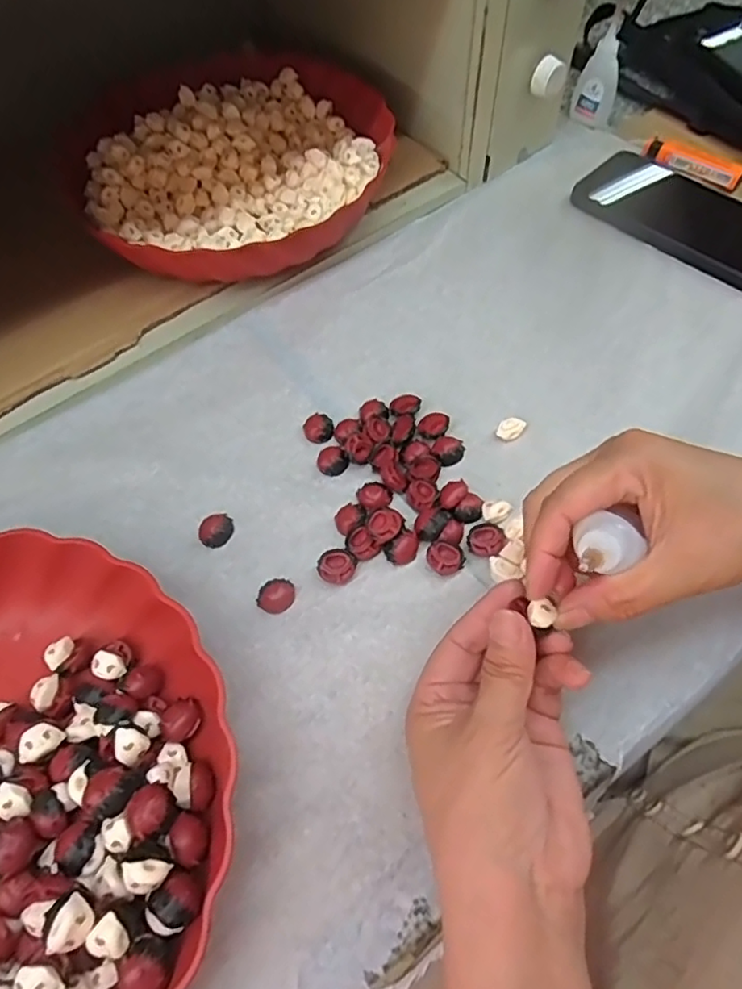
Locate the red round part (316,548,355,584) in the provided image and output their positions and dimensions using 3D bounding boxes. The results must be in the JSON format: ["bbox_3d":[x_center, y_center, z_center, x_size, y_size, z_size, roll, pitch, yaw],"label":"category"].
[{"bbox_3d":[-0.019,0.040,0.323,0.018,0.010,0.019,-1,61,2],"label":"red round part"}]

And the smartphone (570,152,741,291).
[{"bbox_3d":[0.242,-0.211,0.445,0.160,0.015,0.087,40,69,21],"label":"smartphone"}]

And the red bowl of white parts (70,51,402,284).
[{"bbox_3d":[-0.107,-0.254,0.461,0.231,0.056,0.247,-1,61,2],"label":"red bowl of white parts"}]

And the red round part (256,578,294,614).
[{"bbox_3d":[-0.051,0.054,0.318,0.019,0.007,0.019,-1,61,2],"label":"red round part"}]

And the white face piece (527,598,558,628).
[{"bbox_3d":[0.071,0.049,0.245,0.010,0.004,0.010,-1,61,2],"label":"white face piece"}]

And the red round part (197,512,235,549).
[{"bbox_3d":[-0.089,0.020,0.339,0.021,0.007,0.018,-37,66,-17],"label":"red round part"}]

